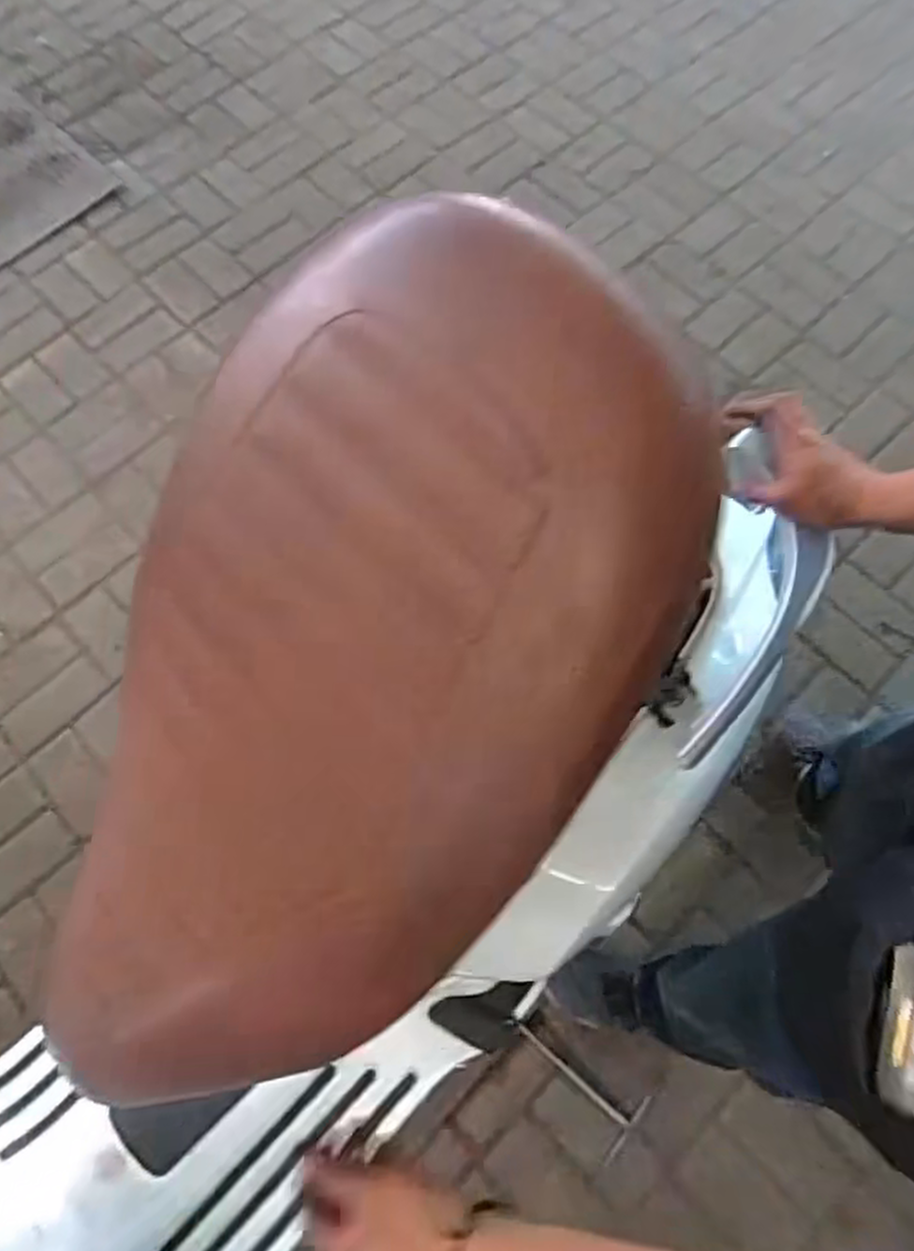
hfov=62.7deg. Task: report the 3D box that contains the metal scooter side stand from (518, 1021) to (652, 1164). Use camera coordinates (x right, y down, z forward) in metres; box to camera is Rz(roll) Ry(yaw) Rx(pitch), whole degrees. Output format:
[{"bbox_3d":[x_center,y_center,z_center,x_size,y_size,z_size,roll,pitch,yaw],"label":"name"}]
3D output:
[{"bbox_3d":[0.197,0.738,1.237,0.225,0.022,0.114,42,72,17],"label":"metal scooter side stand"}]

